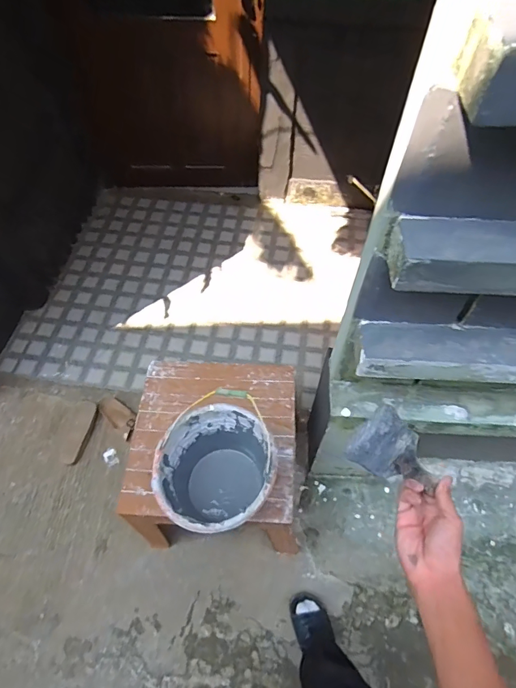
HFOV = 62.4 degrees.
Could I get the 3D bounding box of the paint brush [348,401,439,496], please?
[{"bbox_3d":[0.164,0.132,0.514,0.071,0.137,0.023,-49,31,0],"label":"paint brush"}]

